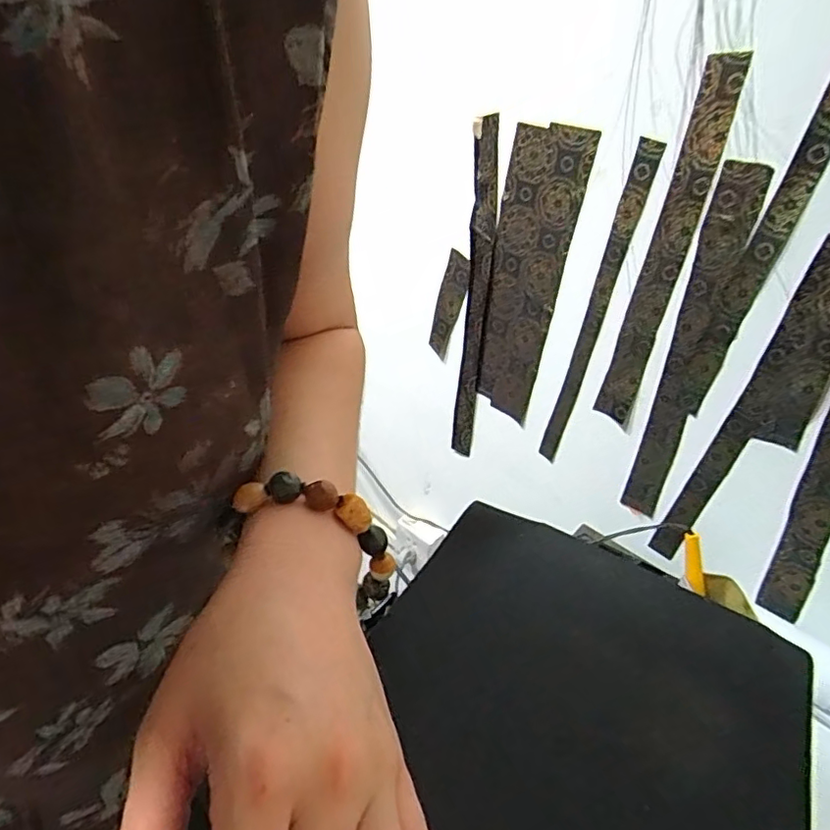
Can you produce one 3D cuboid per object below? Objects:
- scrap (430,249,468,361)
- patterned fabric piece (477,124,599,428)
[{"bbox_3d":[0.051,-0.172,0.903,0.004,0.173,0.052,-20,50,-38],"label":"scrap"},{"bbox_3d":[0.150,-0.186,0.801,0.116,0.390,0.008,31,40,31],"label":"patterned fabric piece"}]

